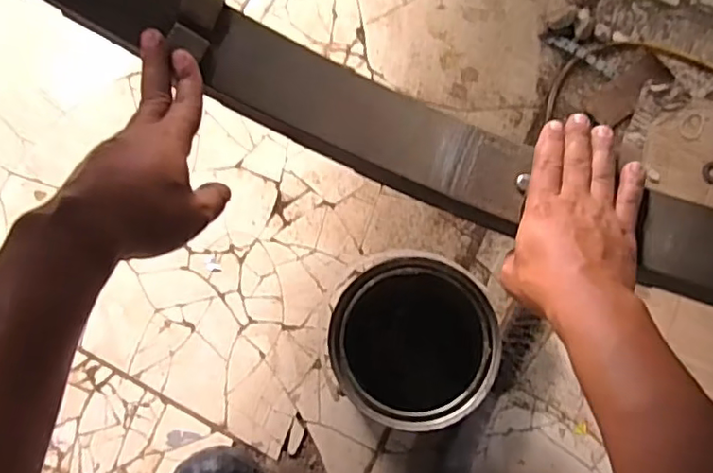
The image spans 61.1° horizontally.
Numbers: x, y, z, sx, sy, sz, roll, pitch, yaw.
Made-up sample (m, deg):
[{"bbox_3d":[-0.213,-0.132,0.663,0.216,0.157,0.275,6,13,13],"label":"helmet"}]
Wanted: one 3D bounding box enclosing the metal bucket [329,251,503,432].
[{"bbox_3d":[0.053,0.110,0.608,0.145,0.158,0.147,-4,76,0],"label":"metal bucket"}]

